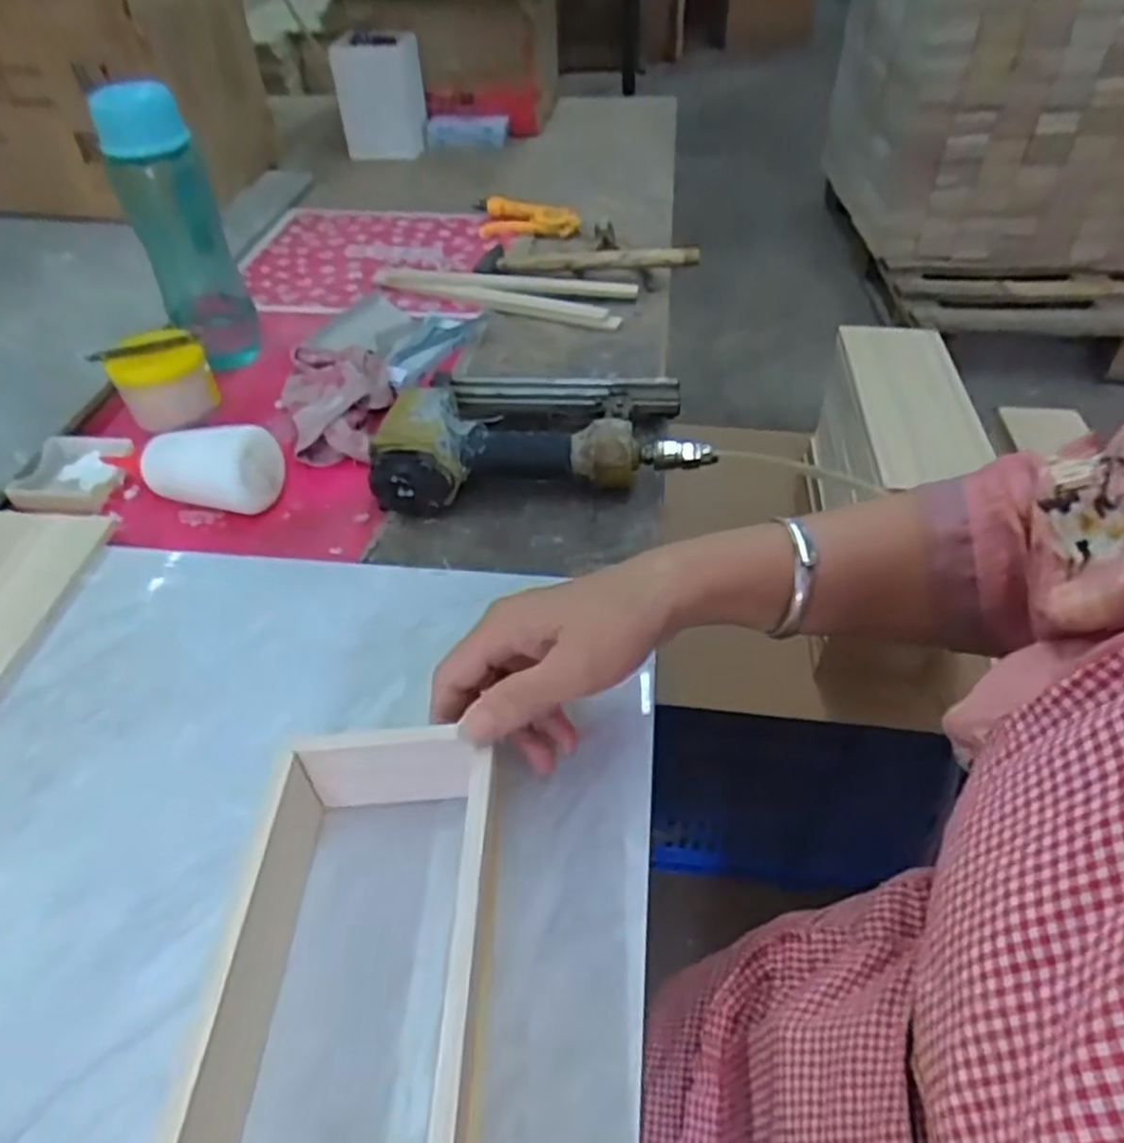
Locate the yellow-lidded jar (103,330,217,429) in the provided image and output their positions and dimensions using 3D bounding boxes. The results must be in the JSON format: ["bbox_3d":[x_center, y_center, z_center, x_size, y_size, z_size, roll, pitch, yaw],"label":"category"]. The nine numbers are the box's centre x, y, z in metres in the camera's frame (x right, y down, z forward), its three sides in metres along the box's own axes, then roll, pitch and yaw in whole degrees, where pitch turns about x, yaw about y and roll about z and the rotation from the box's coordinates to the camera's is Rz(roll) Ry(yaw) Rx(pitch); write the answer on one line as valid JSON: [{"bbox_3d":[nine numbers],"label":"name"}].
[{"bbox_3d":[-0.353,-0.170,0.676,0.079,0.063,0.064,-24,50,-21],"label":"yellow-lidded jar"}]

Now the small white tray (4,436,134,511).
[{"bbox_3d":[-0.402,-0.080,0.622,0.079,0.019,0.081,2,46,3],"label":"small white tray"}]

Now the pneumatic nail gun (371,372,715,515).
[{"bbox_3d":[-0.015,-0.118,0.609,0.247,0.062,0.156,-2,46,0],"label":"pneumatic nail gun"}]

